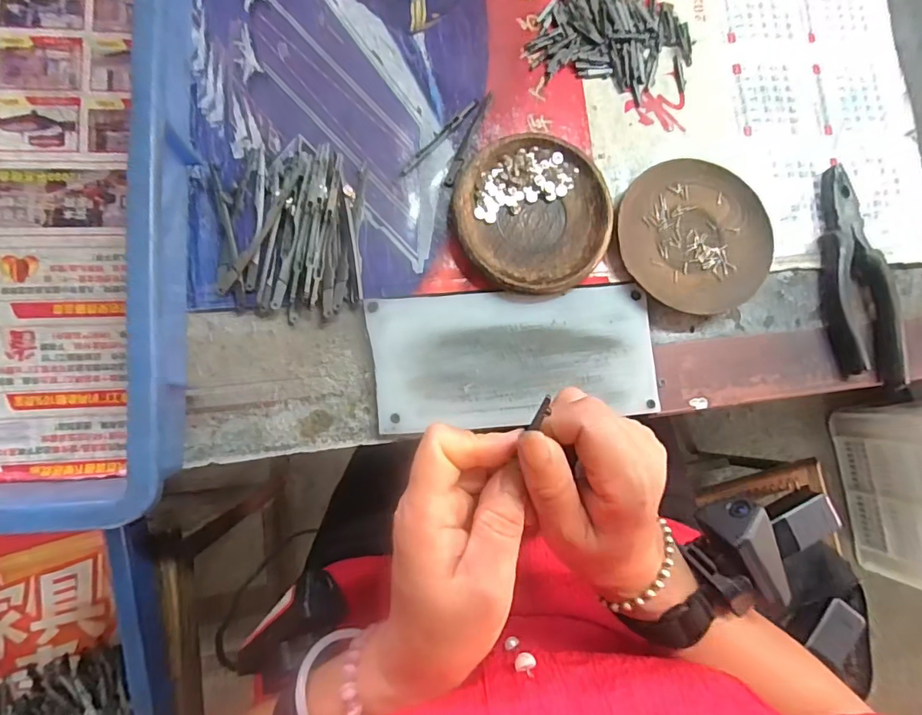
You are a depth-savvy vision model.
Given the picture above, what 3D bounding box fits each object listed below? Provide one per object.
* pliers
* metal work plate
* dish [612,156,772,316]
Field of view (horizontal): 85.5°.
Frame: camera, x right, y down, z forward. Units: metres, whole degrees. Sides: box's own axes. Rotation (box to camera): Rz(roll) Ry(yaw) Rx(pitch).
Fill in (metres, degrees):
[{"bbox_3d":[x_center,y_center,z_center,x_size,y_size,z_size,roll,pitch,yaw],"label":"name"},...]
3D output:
[{"bbox_3d":[0.303,-0.057,0.383,0.052,0.018,0.178,-9,85,-8],"label":"pliers"},{"bbox_3d":[0.039,-0.001,0.349,0.195,0.009,0.092,-4,84,-7],"label":"metal work plate"},{"bbox_3d":[0.173,-0.090,0.372,0.116,0.016,0.110,1,84,-7],"label":"dish"}]

